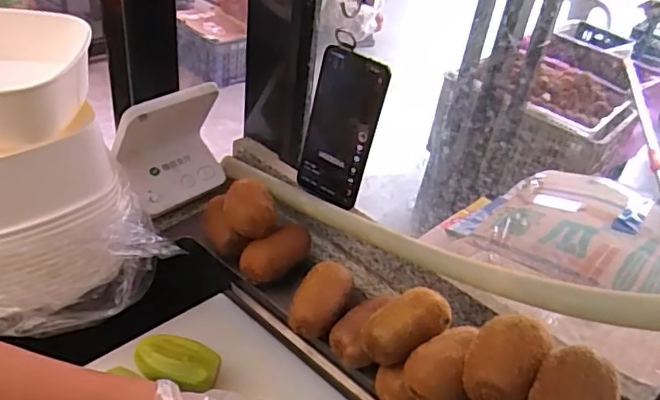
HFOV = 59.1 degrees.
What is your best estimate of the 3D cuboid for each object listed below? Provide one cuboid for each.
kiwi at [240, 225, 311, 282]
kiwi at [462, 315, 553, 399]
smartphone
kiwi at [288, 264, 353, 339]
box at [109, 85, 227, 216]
[{"bbox_3d":[-0.056,0.056,0.602,0.074,0.041,0.044,-36,71,-9],"label":"kiwi"},{"bbox_3d":[0.127,0.117,0.427,0.050,0.042,0.065,25,40,22],"label":"kiwi"},{"bbox_3d":[0.011,-0.074,0.607,0.081,0.160,0.016,31,30,27],"label":"smartphone"},{"bbox_3d":[-0.010,0.095,0.558,0.048,0.041,0.072,19,38,15],"label":"kiwi"},{"bbox_3d":[-0.177,-0.061,0.642,0.119,0.125,0.062,-23,46,-34],"label":"box"}]

